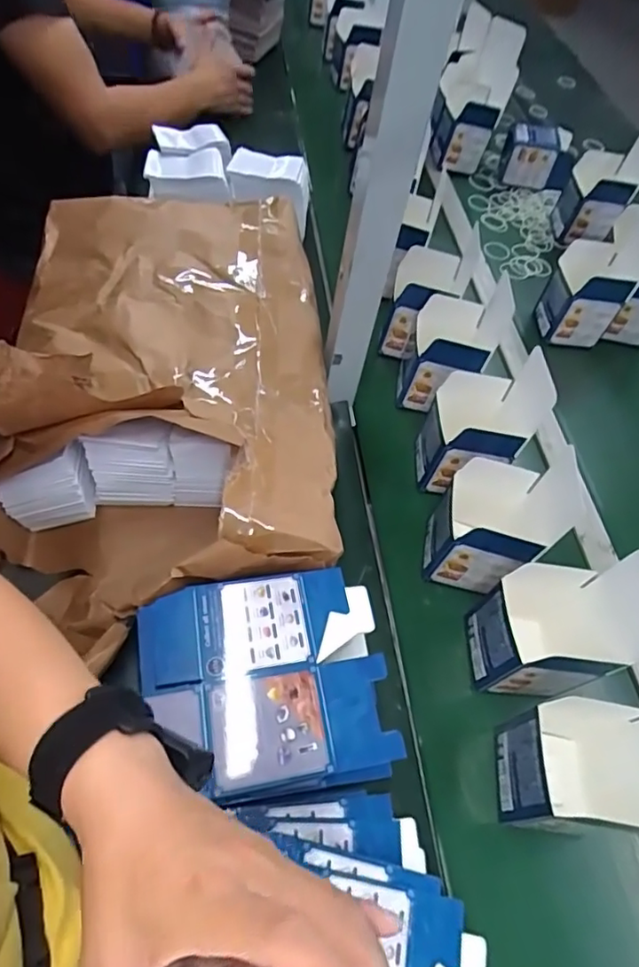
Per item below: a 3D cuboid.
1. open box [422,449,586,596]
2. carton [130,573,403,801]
[{"bbox_3d":[0.168,0.050,0.588,0.089,0.125,0.086,12,48,4],"label":"open box"},{"bbox_3d":[-0.043,0.158,0.452,0.190,0.011,0.167,-6,63,-10],"label":"carton"}]

